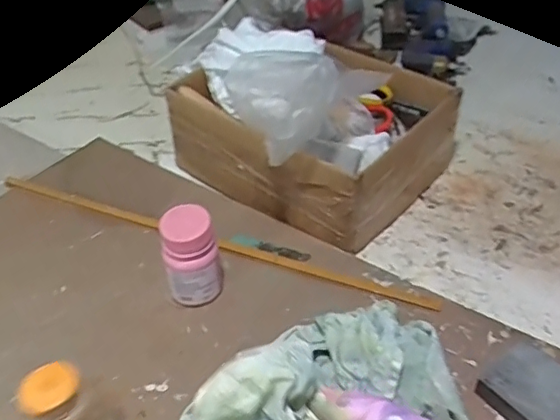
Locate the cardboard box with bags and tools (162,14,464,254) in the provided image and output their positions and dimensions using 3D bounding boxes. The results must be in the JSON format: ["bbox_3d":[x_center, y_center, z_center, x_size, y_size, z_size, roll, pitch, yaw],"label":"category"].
[{"bbox_3d":[0.039,-0.151,0.728,0.310,0.193,0.283,31,51,31],"label":"cardboard box with bags and tools"}]

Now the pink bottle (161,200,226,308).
[{"bbox_3d":[-0.090,0.051,0.581,0.056,0.102,0.052,-6,42,-5],"label":"pink bottle"}]

